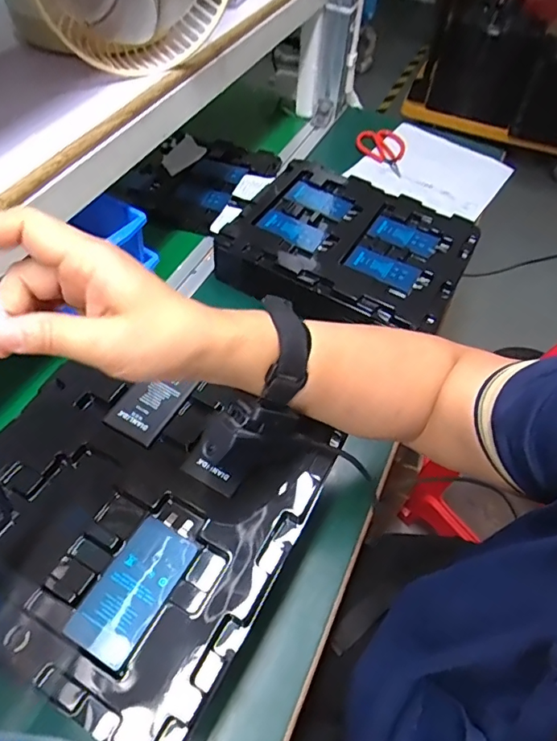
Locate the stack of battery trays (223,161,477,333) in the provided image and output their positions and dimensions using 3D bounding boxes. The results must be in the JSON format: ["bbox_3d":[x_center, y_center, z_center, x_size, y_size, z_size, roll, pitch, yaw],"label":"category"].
[{"bbox_3d":[0.096,-0.158,0.658,0.277,0.067,0.234,26,56,15],"label":"stack of battery trays"}]

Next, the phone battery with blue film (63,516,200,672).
[{"bbox_3d":[-0.091,0.136,0.316,0.042,0.005,0.082,26,56,15],"label":"phone battery with blue film"}]

